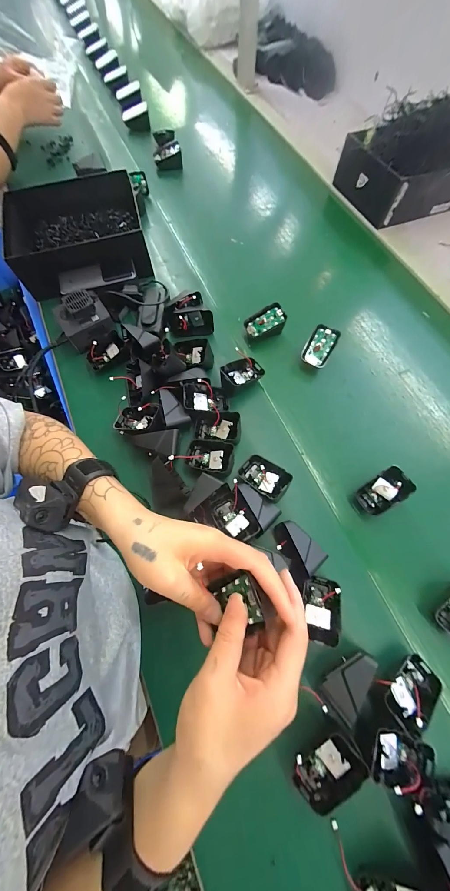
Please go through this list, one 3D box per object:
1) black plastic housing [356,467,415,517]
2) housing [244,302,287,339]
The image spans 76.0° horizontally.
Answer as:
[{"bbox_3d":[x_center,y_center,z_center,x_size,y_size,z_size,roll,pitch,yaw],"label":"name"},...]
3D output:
[{"bbox_3d":[0.214,0.063,0.390,0.063,0.033,0.041,-29,71,-11],"label":"black plastic housing"},{"bbox_3d":[0.070,-0.209,0.503,0.061,0.043,0.037,-24,70,-9],"label":"housing"}]

